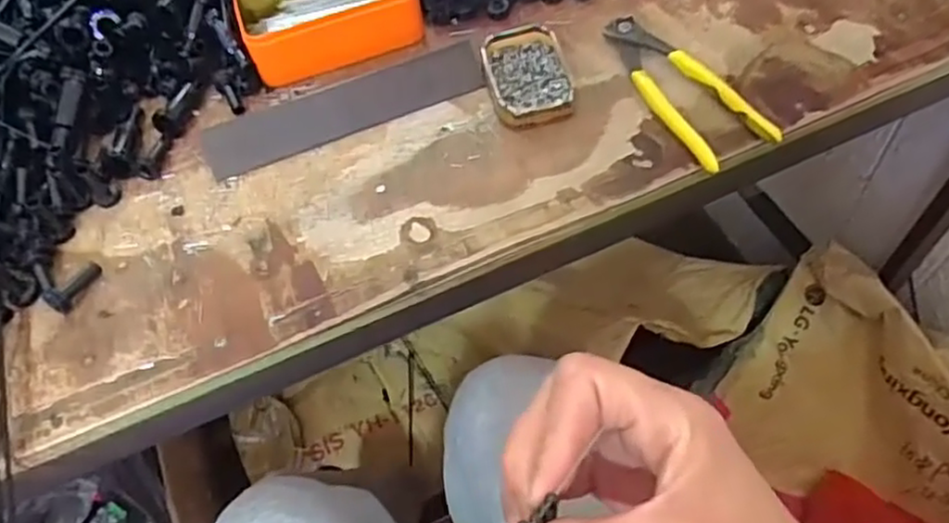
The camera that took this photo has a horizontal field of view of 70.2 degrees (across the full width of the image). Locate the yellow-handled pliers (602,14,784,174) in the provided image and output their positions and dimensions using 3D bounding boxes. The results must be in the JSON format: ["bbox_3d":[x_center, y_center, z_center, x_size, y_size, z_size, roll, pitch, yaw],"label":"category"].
[{"bbox_3d":[0.149,-0.132,0.500,0.056,0.018,0.160,-24,57,-11],"label":"yellow-handled pliers"}]

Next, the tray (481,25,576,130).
[{"bbox_3d":[0.041,-0.141,0.522,0.061,0.027,0.089,-11,55,-3],"label":"tray"}]

